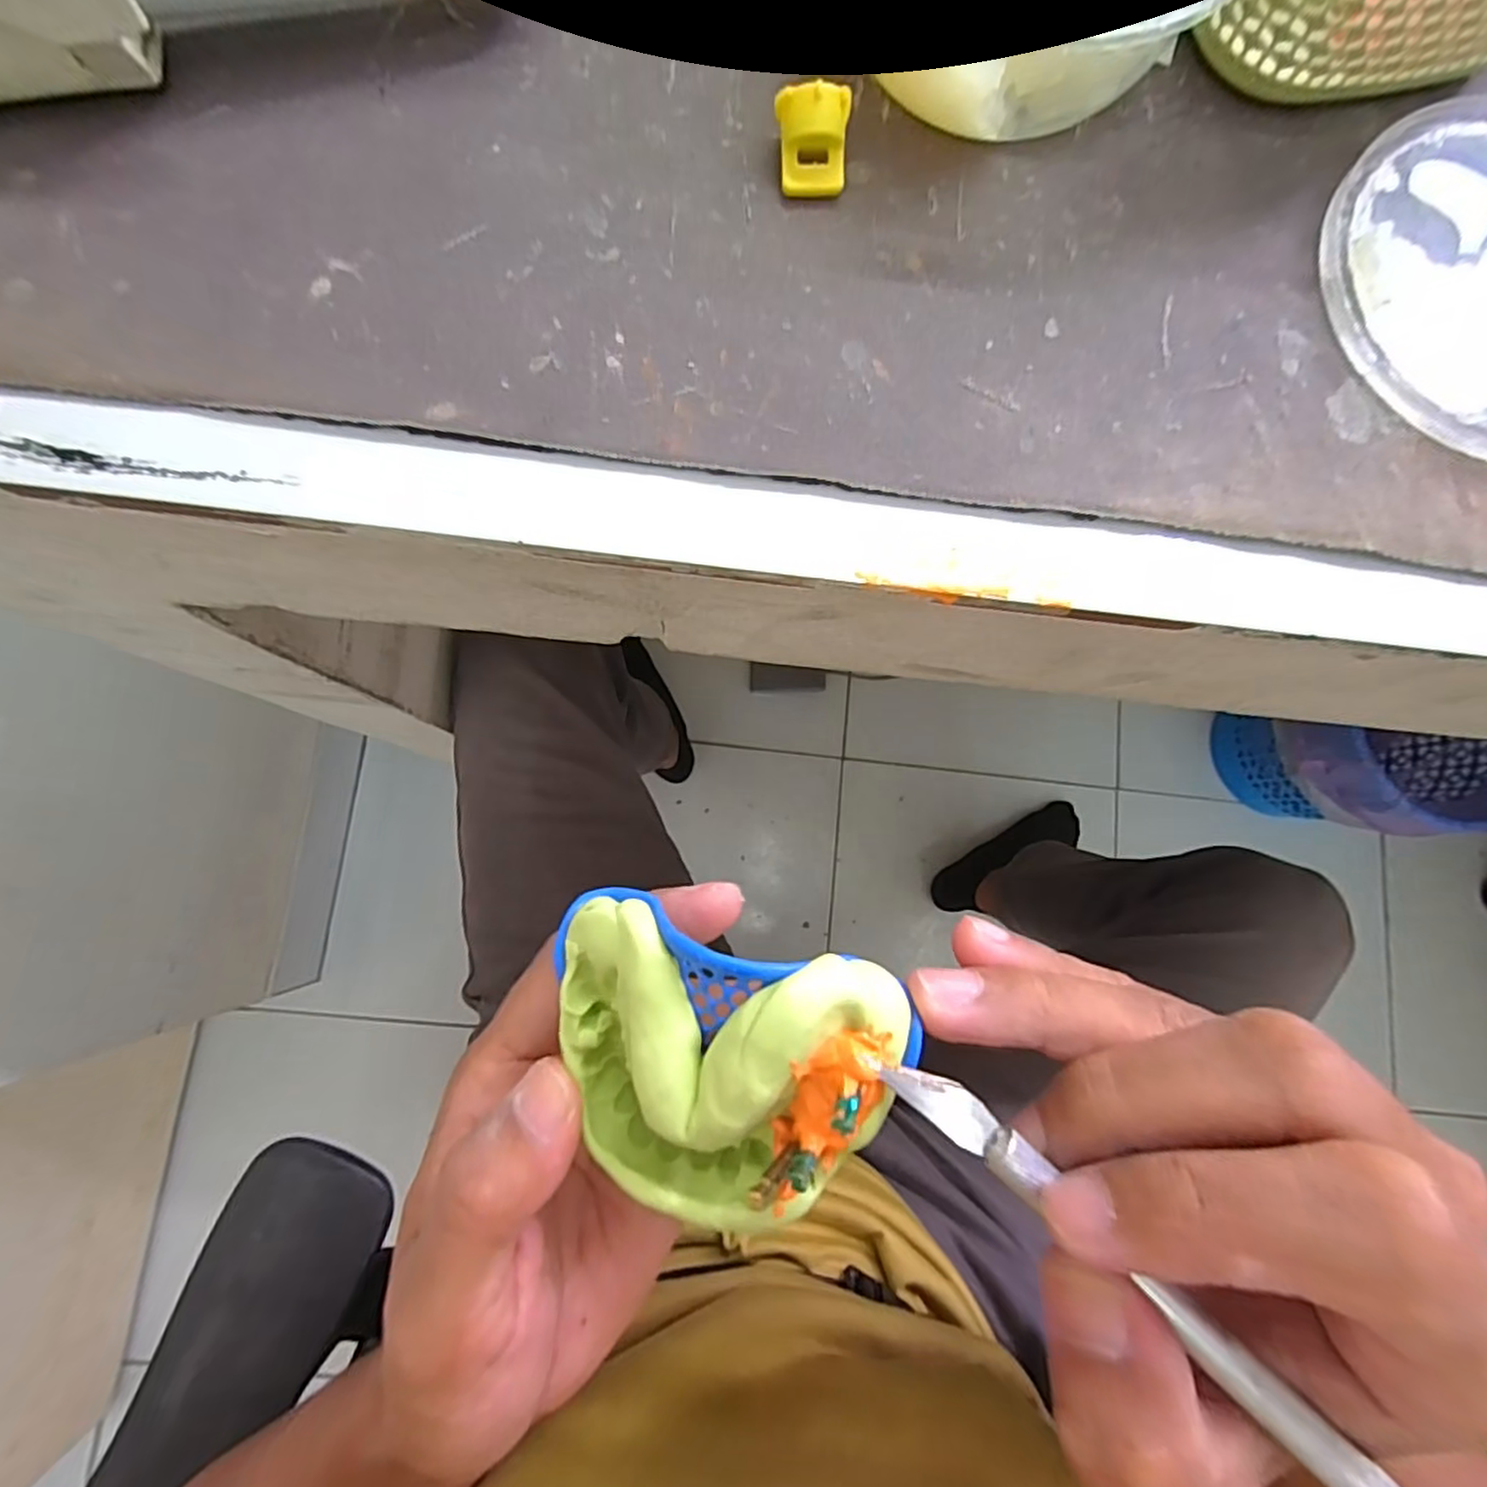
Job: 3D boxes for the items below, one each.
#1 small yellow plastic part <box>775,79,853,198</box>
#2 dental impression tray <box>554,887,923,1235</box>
[{"bbox_3d":[0.017,-0.149,0.169,0.018,0.017,0.014,-4,83,-4],"label":"small yellow plastic part"},{"bbox_3d":[-0.006,0.066,0.131,0.065,0.018,0.059,14,107,13],"label":"dental impression tray"}]

